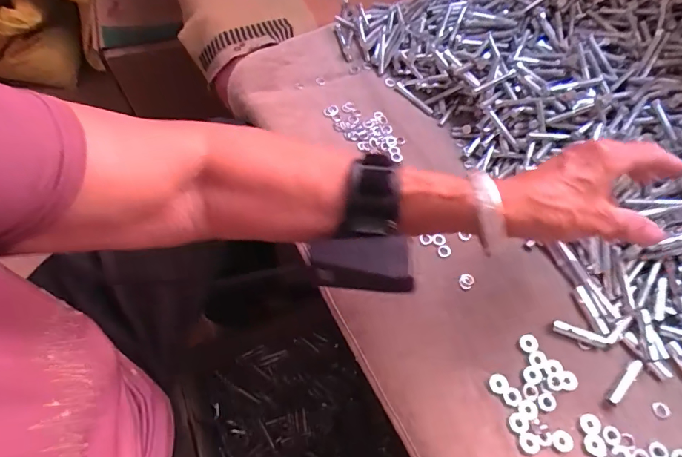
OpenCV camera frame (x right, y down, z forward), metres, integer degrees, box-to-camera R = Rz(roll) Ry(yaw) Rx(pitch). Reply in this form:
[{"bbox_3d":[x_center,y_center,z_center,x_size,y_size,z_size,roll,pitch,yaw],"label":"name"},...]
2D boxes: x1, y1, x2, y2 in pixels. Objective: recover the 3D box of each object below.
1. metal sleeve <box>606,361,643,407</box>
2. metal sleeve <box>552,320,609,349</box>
[{"bbox_3d":[0.235,0.128,0.360,0.046,0.008,0.009,-40,69,-23],"label":"metal sleeve"},{"bbox_3d":[0.208,0.091,0.375,0.046,0.007,0.011,19,61,8],"label":"metal sleeve"}]

